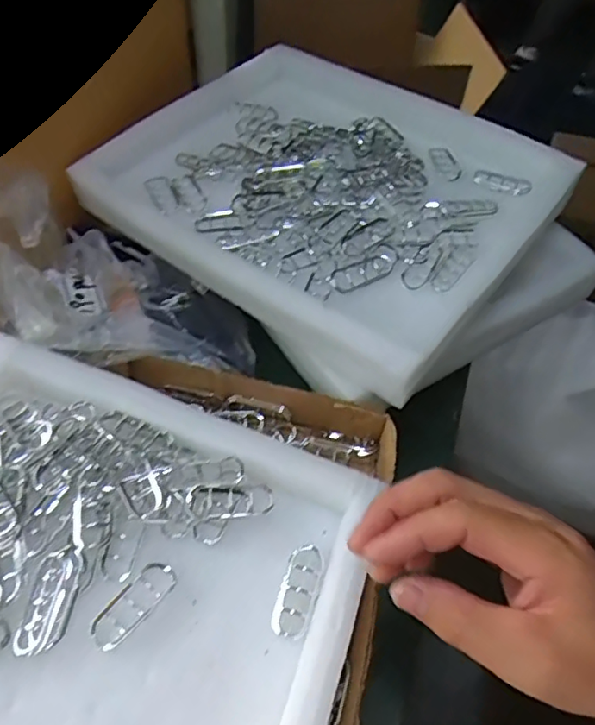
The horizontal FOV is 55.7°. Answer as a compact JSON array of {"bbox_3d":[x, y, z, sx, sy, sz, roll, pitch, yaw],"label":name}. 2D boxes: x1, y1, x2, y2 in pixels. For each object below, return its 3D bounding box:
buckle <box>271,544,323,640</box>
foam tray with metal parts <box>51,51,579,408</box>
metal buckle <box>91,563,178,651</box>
[{"bbox_3d":[0.001,0.131,0.326,0.022,0.005,0.053,17,54,9],"label":"buckle"},{"bbox_3d":[0.022,-0.154,0.500,0.360,0.062,0.284,32,57,18],"label":"foam tray with metal parts"},{"bbox_3d":[-0.091,0.135,0.316,0.021,0.005,0.052,36,59,21],"label":"metal buckle"}]

